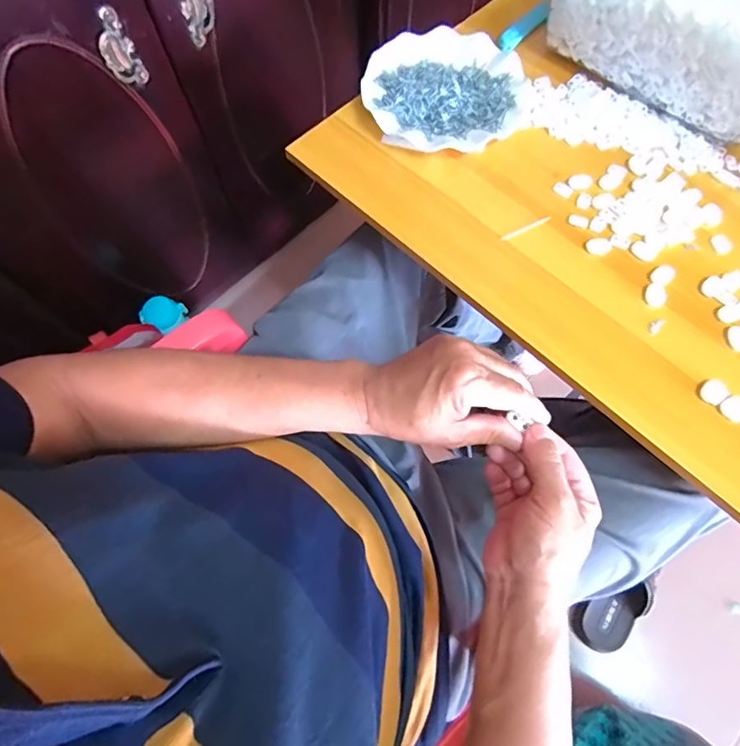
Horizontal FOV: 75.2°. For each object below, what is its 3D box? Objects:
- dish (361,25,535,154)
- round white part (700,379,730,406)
[{"bbox_3d":[0.086,-0.328,0.554,0.182,0.021,0.168,0,68,0],"label":"dish"},{"bbox_3d":[0.304,0.017,0.427,0.024,0.008,0.020,-32,71,-12],"label":"round white part"}]

